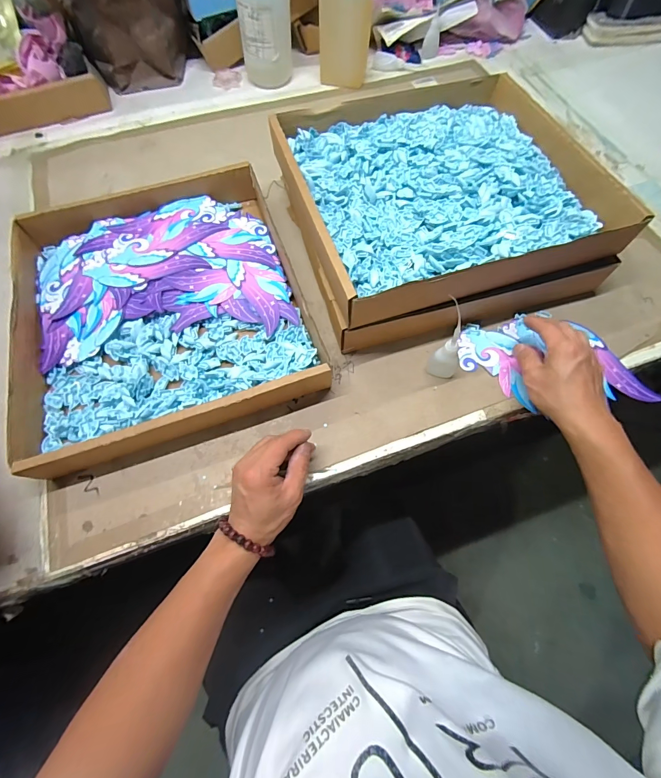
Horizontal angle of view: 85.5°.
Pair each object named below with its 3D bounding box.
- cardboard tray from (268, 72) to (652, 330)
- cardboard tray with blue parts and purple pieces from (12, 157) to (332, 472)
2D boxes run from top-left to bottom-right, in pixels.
[{"bbox_3d":[0.143,-0.284,0.486,0.385,0.055,0.364,-16,67,-6],"label":"cardboard tray"},{"bbox_3d":[-0.215,-0.116,0.470,0.347,0.057,0.377,-18,67,-7],"label":"cardboard tray with blue parts and purple pieces"}]

